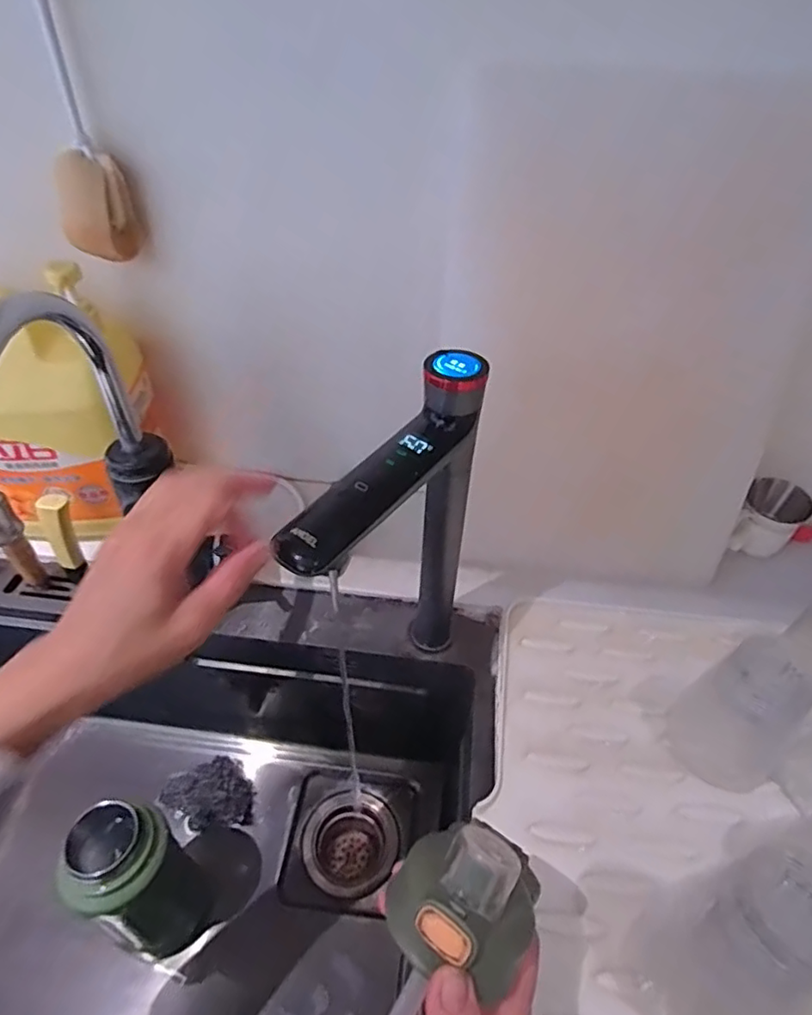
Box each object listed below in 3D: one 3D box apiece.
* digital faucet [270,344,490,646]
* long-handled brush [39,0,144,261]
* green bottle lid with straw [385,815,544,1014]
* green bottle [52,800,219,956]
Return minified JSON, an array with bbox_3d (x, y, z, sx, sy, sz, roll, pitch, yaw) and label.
[{"bbox_3d":[-0.014,0.051,0.460,0.040,0.307,0.177,31,52,26],"label":"digital faucet"},{"bbox_3d":[-0.277,-0.373,0.433,0.058,0.352,0.053,-18,48,-19],"label":"long-handled brush"},{"bbox_3d":[0.000,0.248,0.278,0.060,0.205,0.060,24,6,-2],"label":"green bottle lid with straw"},{"bbox_3d":[-0.239,0.343,0.534,0.082,0.189,0.081,22,48,19],"label":"green bottle"}]

